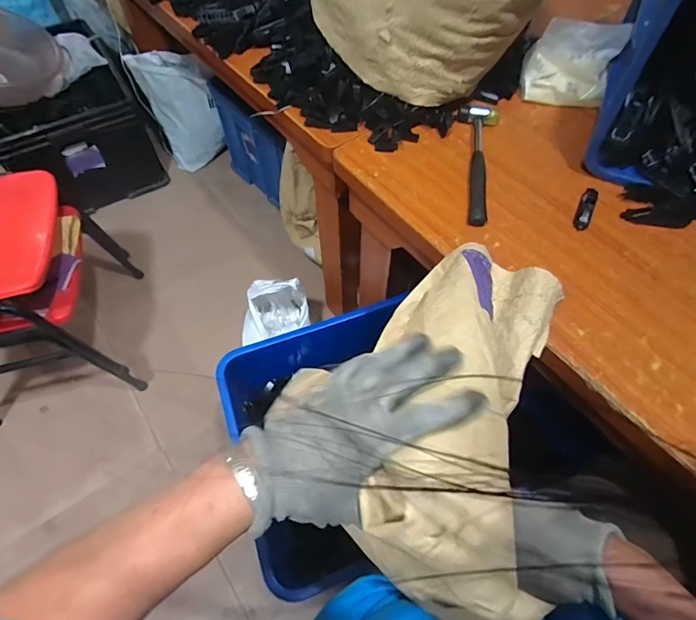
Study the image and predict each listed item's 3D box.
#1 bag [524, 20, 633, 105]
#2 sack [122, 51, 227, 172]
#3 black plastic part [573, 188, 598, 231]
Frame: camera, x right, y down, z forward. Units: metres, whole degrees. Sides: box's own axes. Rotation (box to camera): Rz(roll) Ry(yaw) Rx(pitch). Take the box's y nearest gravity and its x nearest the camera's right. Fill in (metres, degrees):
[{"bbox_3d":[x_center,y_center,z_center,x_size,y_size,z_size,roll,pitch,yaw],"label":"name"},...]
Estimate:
[{"bbox_3d":[0.332,-0.368,0.639,0.130,0.108,0.068,22,61,15],"label":"bag"},{"bbox_3d":[-0.544,-0.648,1.411,0.180,0.300,0.249,-29,61,-15],"label":"sack"},{"bbox_3d":[0.313,-0.136,0.556,0.019,0.014,0.074,24,61,16],"label":"black plastic part"}]

